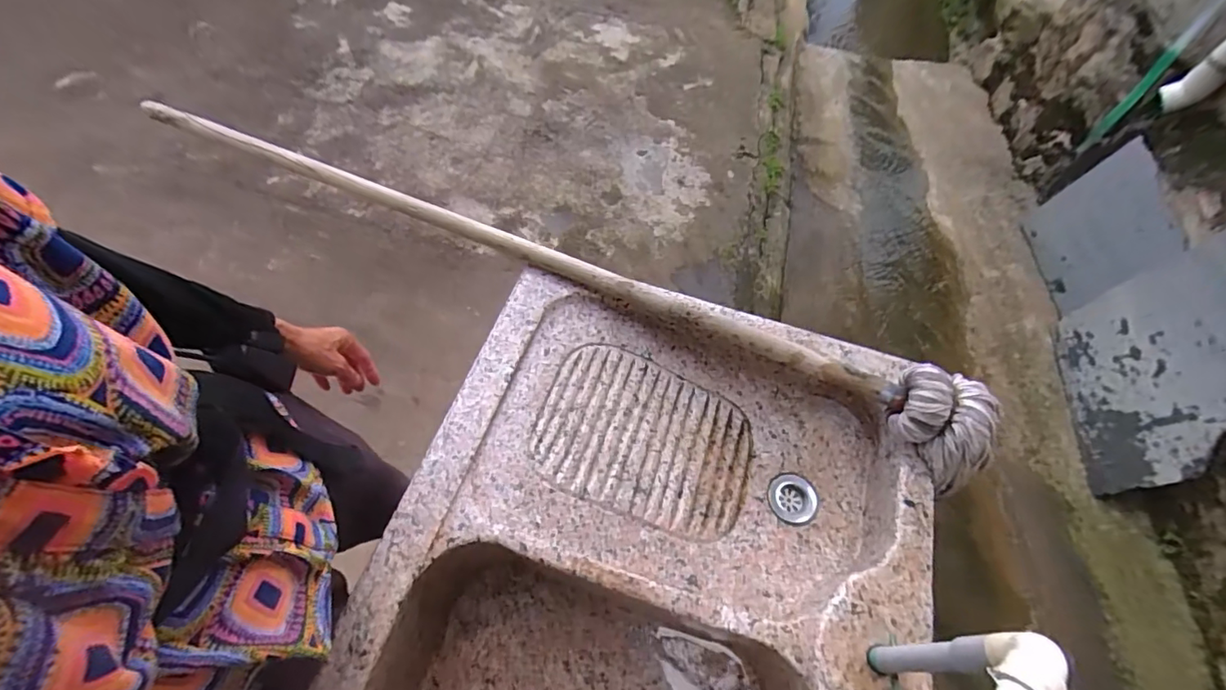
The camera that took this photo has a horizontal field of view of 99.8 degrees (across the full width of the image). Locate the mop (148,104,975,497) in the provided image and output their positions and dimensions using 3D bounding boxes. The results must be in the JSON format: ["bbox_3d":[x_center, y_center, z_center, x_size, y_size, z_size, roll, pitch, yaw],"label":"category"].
[{"bbox_3d":[-0.109,-0.128,0.703,1.175,0.112,0.106,24,63,12],"label":"mop"}]

